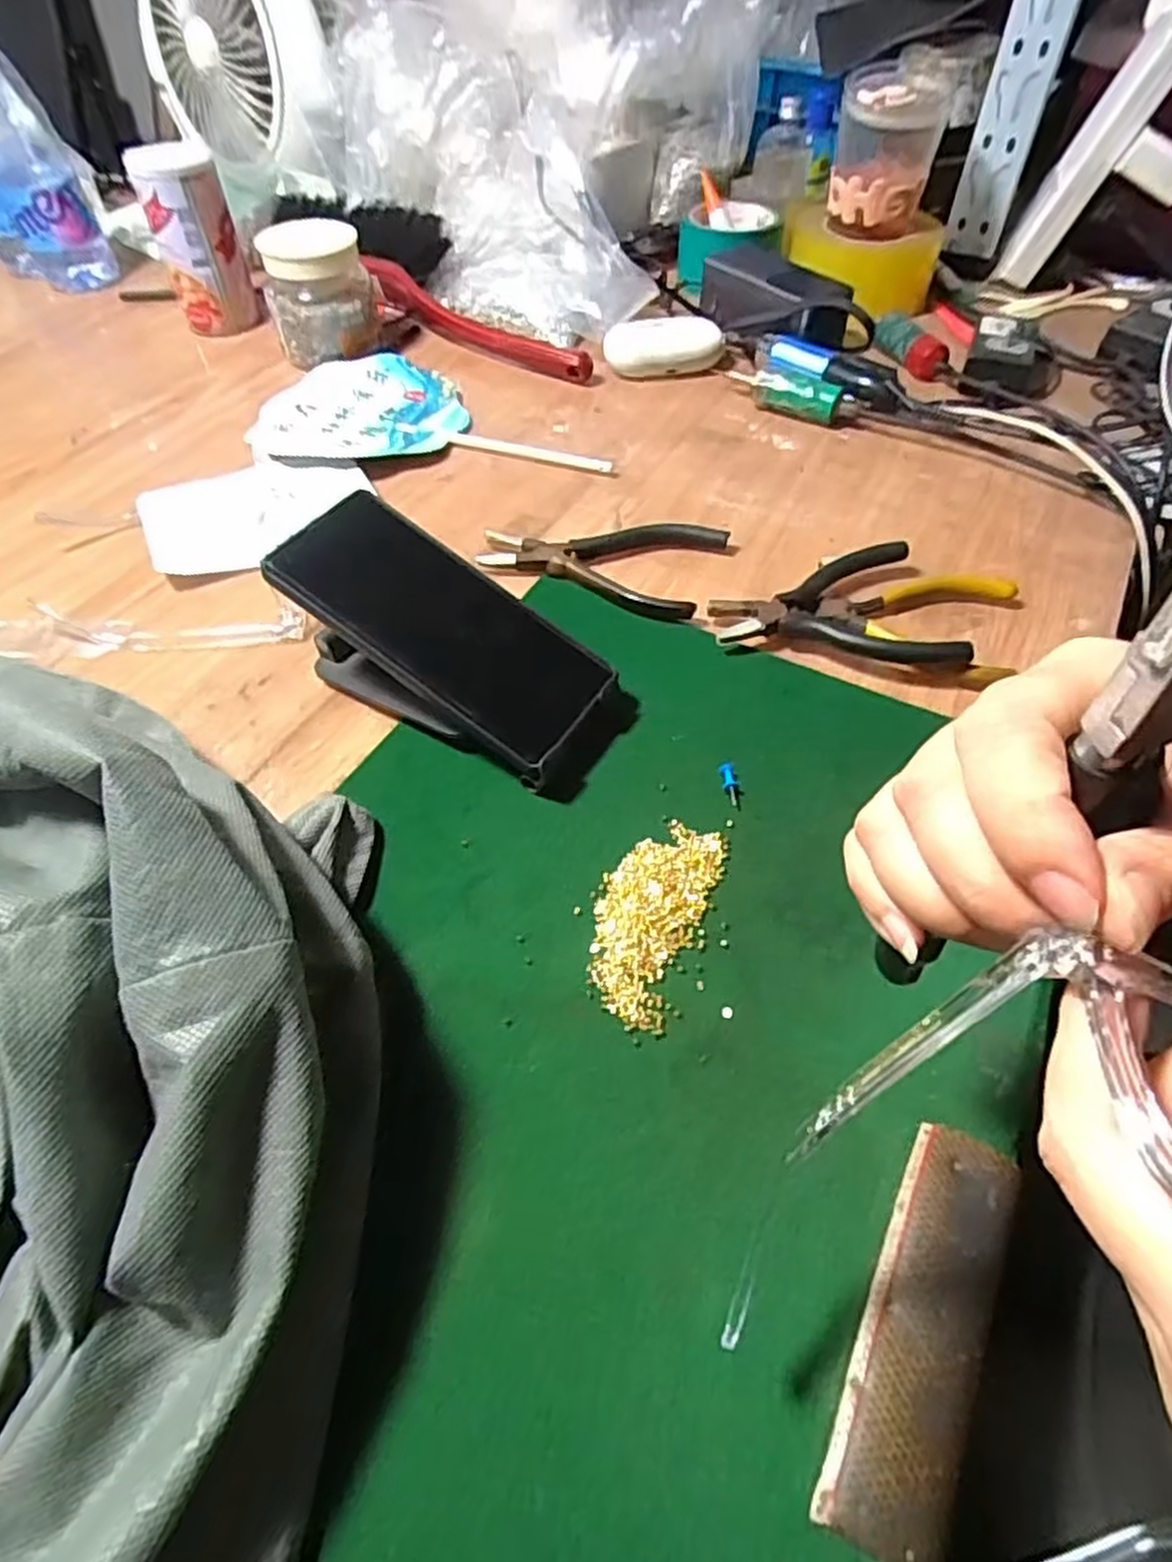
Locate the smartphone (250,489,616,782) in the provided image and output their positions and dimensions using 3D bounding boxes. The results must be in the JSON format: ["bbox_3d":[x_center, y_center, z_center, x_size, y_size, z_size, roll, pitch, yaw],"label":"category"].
[{"bbox_3d":[-0.067,-0.075,0.372,0.159,0.014,0.076,38,61,2],"label":"smartphone"}]

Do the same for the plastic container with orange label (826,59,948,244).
[{"bbox_3d":[0.234,-0.490,0.603,0.075,0.089,0.082,13,53,10],"label":"plastic container with orange label"}]

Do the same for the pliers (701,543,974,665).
[{"bbox_3d":[0.129,-0.087,0.415,0.117,0.023,0.089,-7,53,-4],"label":"pliers"}]

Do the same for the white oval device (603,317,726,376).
[{"bbox_3d":[0.060,-0.333,0.590,0.087,0.030,0.038,-8,53,-5],"label":"white oval device"}]

